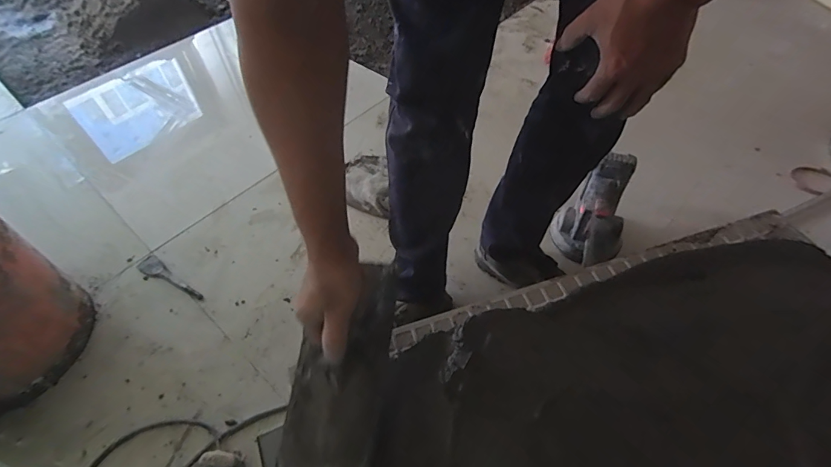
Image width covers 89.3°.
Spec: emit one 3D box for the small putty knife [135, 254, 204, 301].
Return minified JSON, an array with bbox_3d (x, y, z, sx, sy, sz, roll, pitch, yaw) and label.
[{"bbox_3d":[-0.495,0.091,0.852,0.167,0.014,0.038,24,56,18],"label":"small putty knife"}]

